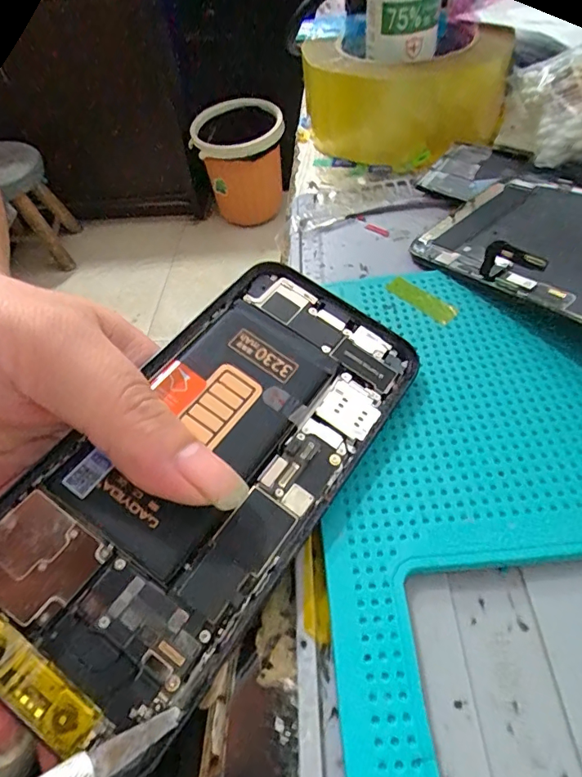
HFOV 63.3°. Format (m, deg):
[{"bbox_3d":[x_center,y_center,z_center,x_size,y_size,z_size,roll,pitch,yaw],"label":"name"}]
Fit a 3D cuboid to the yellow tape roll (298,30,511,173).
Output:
[{"bbox_3d":[0.063,-0.177,0.273,0.099,0.052,0.099,-2,53,3],"label":"yellow tape roll"}]

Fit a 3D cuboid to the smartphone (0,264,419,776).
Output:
[{"bbox_3d":[-0.023,0.021,0.139,0.070,0.005,0.144,35,62,10],"label":"smartphone"}]

